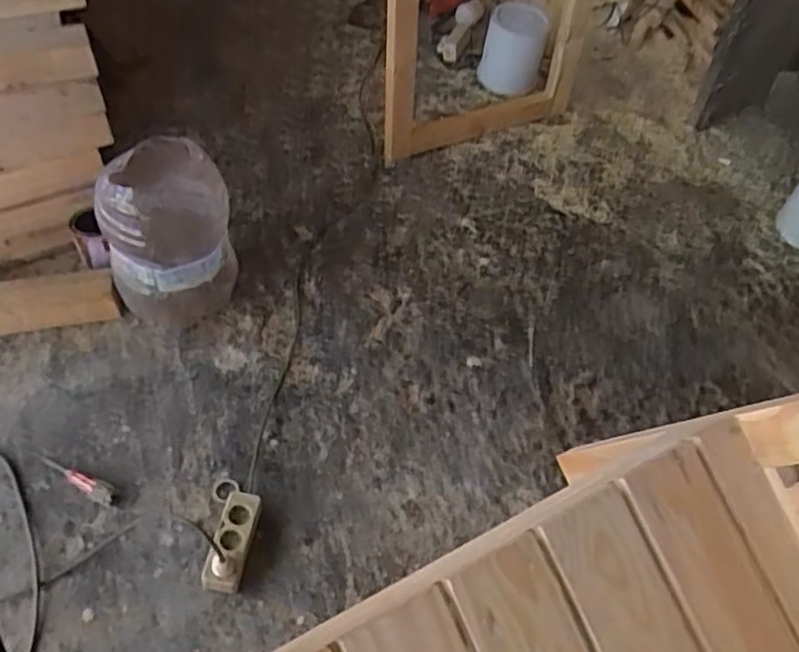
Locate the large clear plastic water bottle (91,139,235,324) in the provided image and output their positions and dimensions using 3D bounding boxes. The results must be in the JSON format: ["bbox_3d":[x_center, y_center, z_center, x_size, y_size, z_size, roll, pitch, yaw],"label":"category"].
[{"bbox_3d":[-0.447,-0.174,1.375,0.216,0.341,0.205,5,51,-1],"label":"large clear plastic water bottle"}]

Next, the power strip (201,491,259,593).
[{"bbox_3d":[-0.276,0.354,1.152,0.057,0.045,0.154,10,52,2],"label":"power strip"}]

